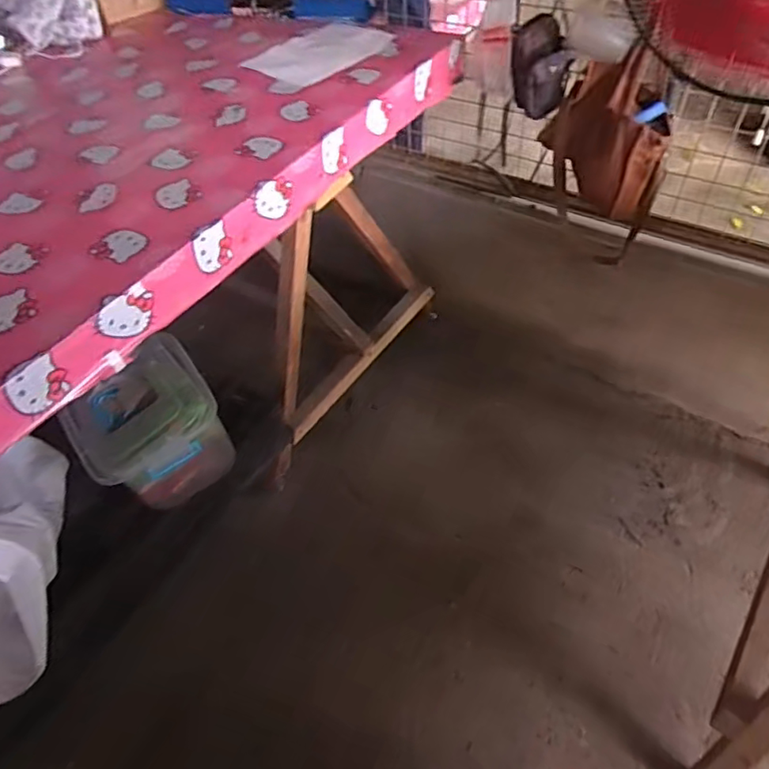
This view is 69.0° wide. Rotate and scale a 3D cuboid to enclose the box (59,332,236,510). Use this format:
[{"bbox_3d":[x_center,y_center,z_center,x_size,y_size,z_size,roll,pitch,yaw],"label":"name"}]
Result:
[{"bbox_3d":[-0.467,0.090,1.137,0.253,0.215,0.233,-34,56,-20],"label":"box"}]

